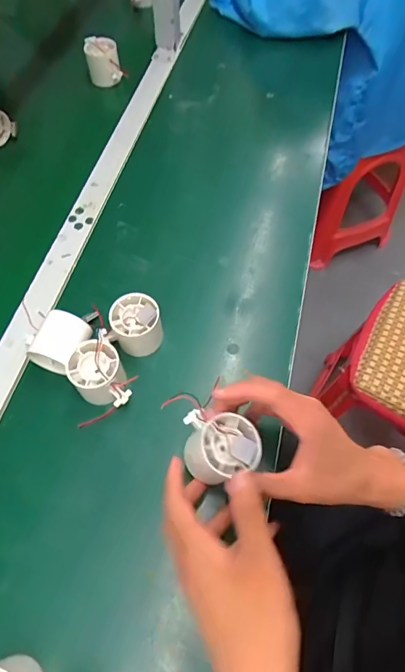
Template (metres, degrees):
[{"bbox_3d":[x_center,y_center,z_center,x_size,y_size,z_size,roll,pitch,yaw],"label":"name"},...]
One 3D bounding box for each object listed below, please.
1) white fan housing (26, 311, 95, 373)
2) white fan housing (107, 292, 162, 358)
[{"bbox_3d":[-0.155,0.010,0.466,0.053,0.047,0.060,20,63,11],"label":"white fan housing"},{"bbox_3d":[-0.075,-0.012,0.478,0.053,0.051,0.051,0,61,0],"label":"white fan housing"}]

